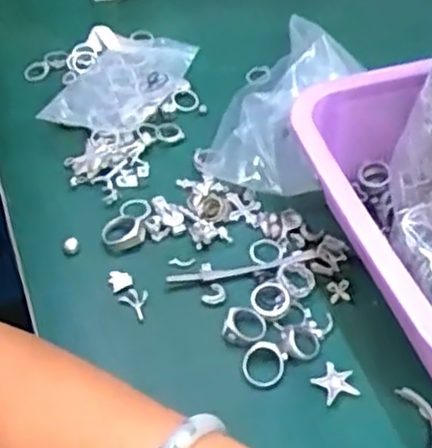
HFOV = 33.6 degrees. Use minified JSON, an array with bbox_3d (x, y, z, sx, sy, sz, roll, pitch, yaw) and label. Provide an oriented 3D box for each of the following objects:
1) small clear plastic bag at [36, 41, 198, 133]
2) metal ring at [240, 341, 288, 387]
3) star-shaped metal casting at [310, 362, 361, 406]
[{"bbox_3d":[-0.077,-0.106,0.558,0.080,0.023,0.112,22,52,18],"label":"small clear plastic bag"},{"bbox_3d":[0.027,0.081,0.410,0.025,0.005,0.027,-2,65,4],"label":"metal ring"},{"bbox_3d":[0.067,0.090,0.405,0.023,0.004,0.023,-14,50,-12],"label":"star-shaped metal casting"}]

